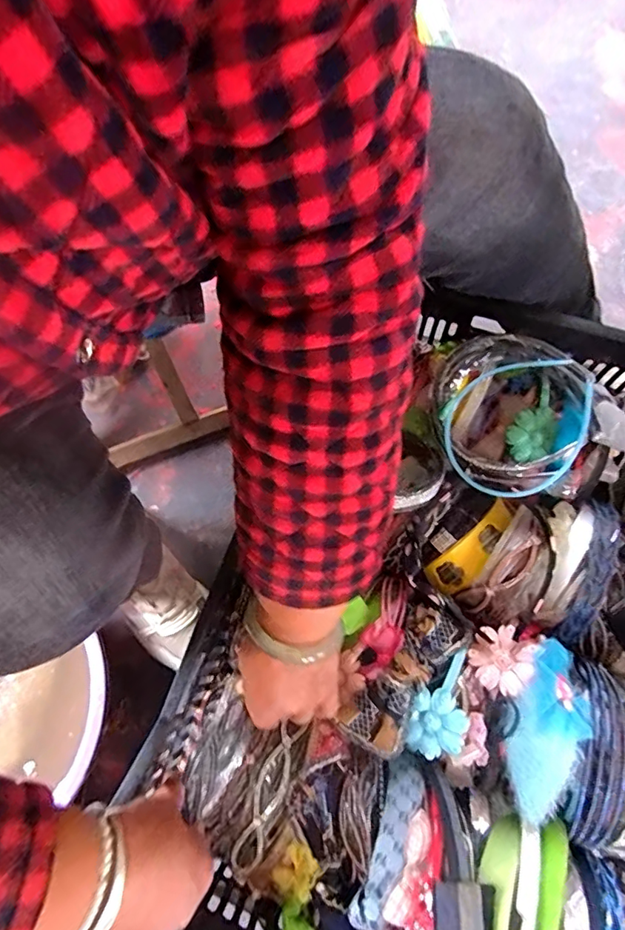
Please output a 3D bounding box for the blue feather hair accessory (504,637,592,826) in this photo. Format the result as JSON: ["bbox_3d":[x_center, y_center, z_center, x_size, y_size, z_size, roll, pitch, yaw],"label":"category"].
[{"bbox_3d":[0.185,0.212,0.400,0.050,0.033,0.132,13,71,7],"label":"blue feather hair accessory"}]

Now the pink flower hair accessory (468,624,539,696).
[{"bbox_3d":[0.163,0.165,0.431,0.048,0.017,0.054,26,73,11],"label":"pink flower hair accessory"}]

